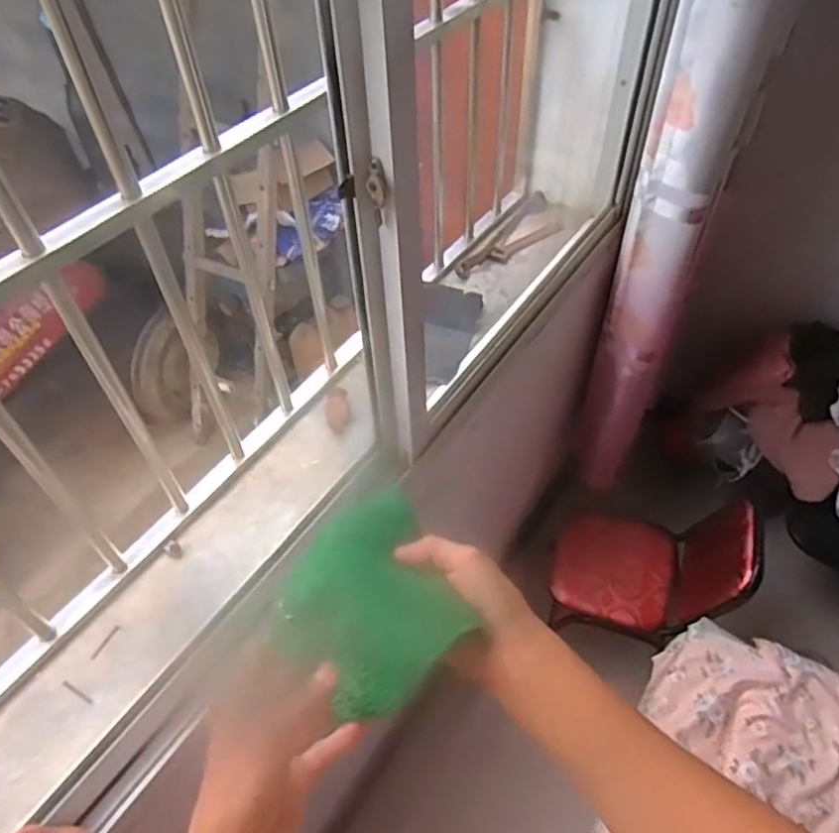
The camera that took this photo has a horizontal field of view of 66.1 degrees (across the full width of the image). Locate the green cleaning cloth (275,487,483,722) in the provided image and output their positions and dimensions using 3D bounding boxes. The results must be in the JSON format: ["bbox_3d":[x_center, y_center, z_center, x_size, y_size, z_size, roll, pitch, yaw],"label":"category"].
[{"bbox_3d":[-0.030,0.120,0.425,0.118,0.029,0.116,-34,56,-25],"label":"green cleaning cloth"}]

